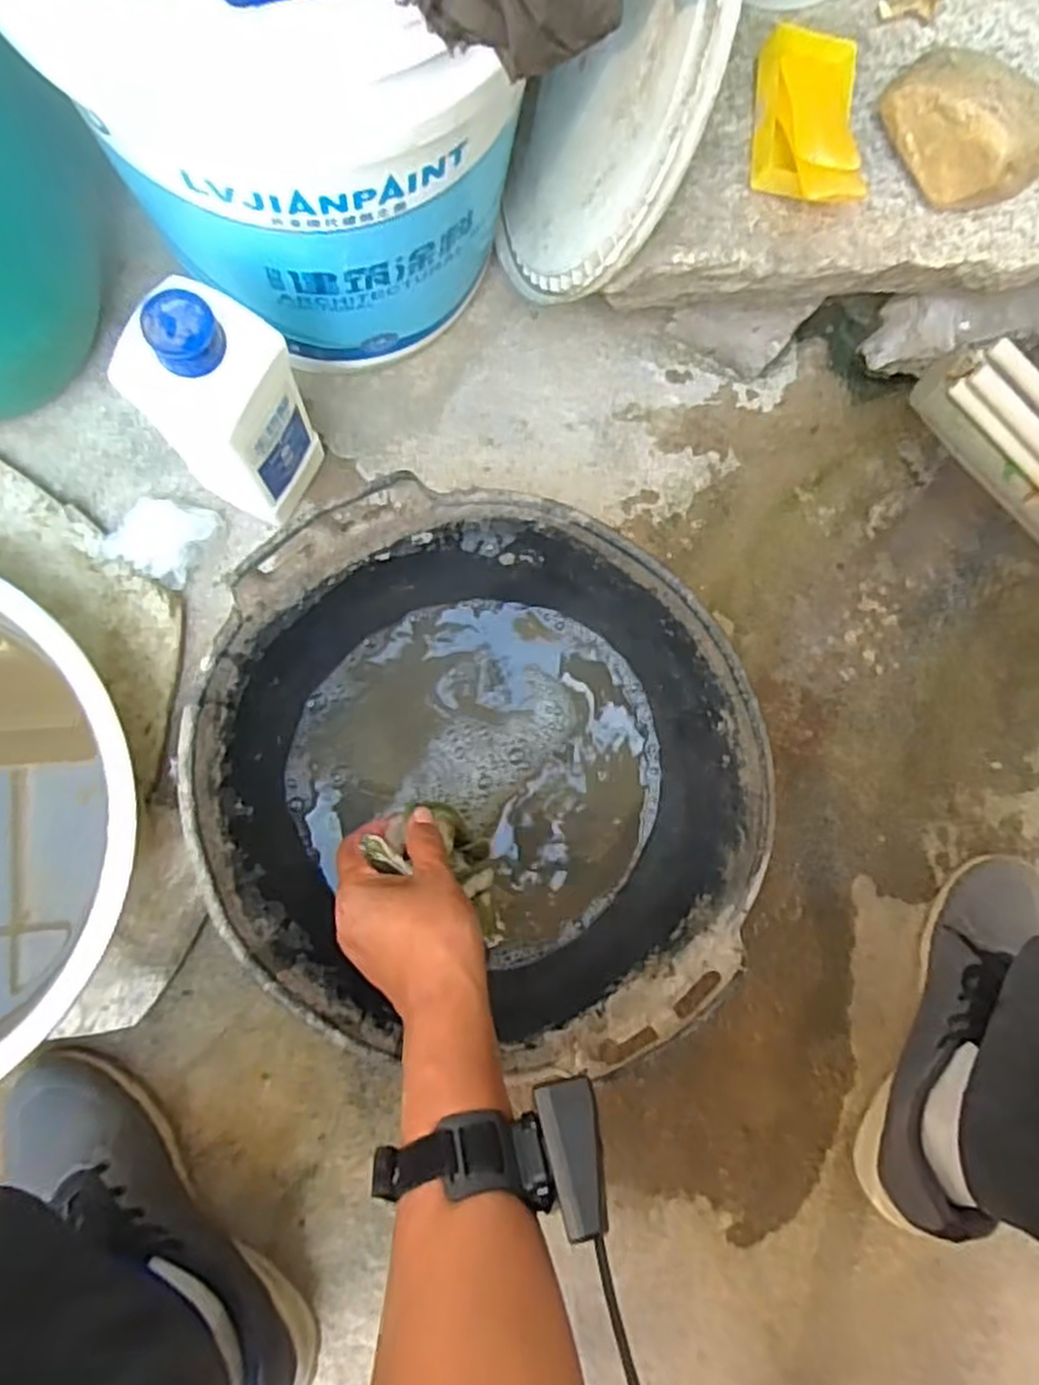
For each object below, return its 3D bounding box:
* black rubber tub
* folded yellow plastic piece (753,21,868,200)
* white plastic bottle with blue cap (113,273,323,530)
[{"bbox_3d":[-0.020,0.060,0.564,0.380,0.166,0.352,0,84,-4],"label":"black rubber tub"},{"bbox_3d":[0.199,-0.395,0.530,0.067,0.029,0.122,3,84,-4],"label":"folded yellow plastic piece"},{"bbox_3d":[-0.193,-0.189,0.522,0.073,0.231,0.071,24,83,-2],"label":"white plastic bottle with blue cap"}]

